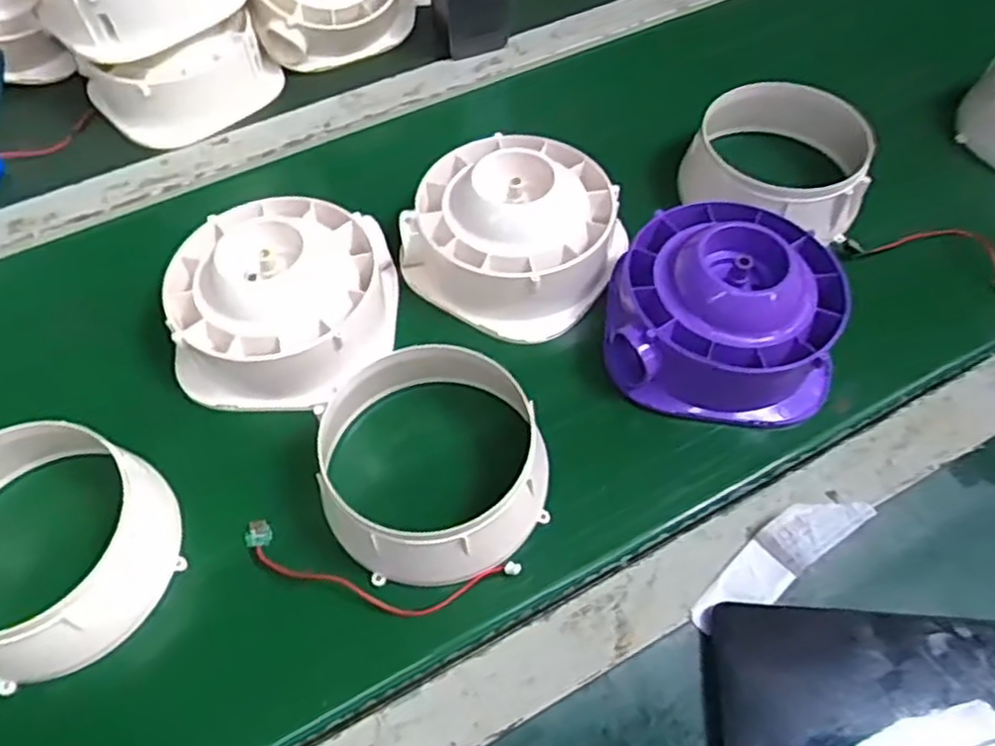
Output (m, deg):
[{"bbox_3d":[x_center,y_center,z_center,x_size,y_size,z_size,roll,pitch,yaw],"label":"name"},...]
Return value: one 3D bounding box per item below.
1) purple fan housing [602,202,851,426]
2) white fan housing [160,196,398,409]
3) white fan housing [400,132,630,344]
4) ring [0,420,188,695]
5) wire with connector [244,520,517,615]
[{"bbox_3d":[0.139,-0.043,0.471,0.138,0.087,0.133,4,55,6],"label":"purple fan housing"},{"bbox_3d":[-0.140,-0.051,0.478,0.135,0.072,0.133,0,54,3],"label":"white fan housing"},{"bbox_3d":[0.010,-0.103,0.511,0.137,0.077,0.134,-1,54,2],"label":"white fan housing"},{"bbox_3d":[-0.239,0.090,0.390,0.127,0.050,0.119,-1,54,2],"label":"ring"},{"bbox_3d":[-0.067,0.109,0.403,0.154,0.010,0.036,8,55,8],"label":"wire with connector"}]

